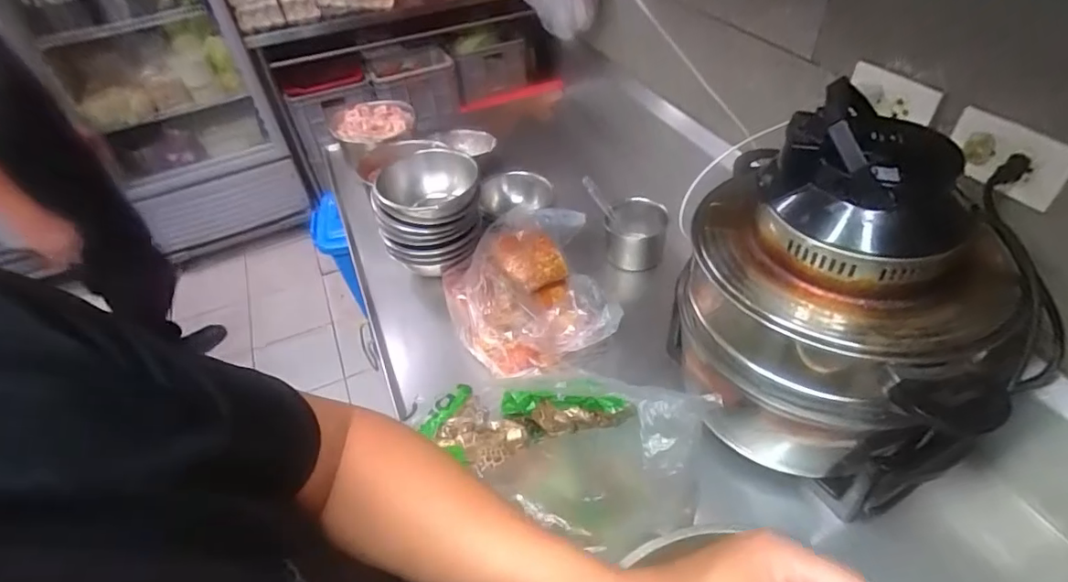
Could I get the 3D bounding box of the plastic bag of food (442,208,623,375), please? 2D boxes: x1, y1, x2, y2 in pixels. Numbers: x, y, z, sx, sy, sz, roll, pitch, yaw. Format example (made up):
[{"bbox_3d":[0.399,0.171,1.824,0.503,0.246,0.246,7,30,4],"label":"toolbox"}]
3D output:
[{"bbox_3d":[-0.009,-0.008,0.861,0.239,0.095,0.264,-16,45,-11],"label":"plastic bag of food"}]

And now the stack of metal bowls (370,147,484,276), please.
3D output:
[{"bbox_3d":[-0.177,-0.131,0.932,0.171,0.148,0.144,-14,45,-9],"label":"stack of metal bowls"}]

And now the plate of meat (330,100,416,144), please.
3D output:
[{"bbox_3d":[-0.366,-0.384,1.233,0.182,0.052,0.125,-14,45,-9],"label":"plate of meat"}]

